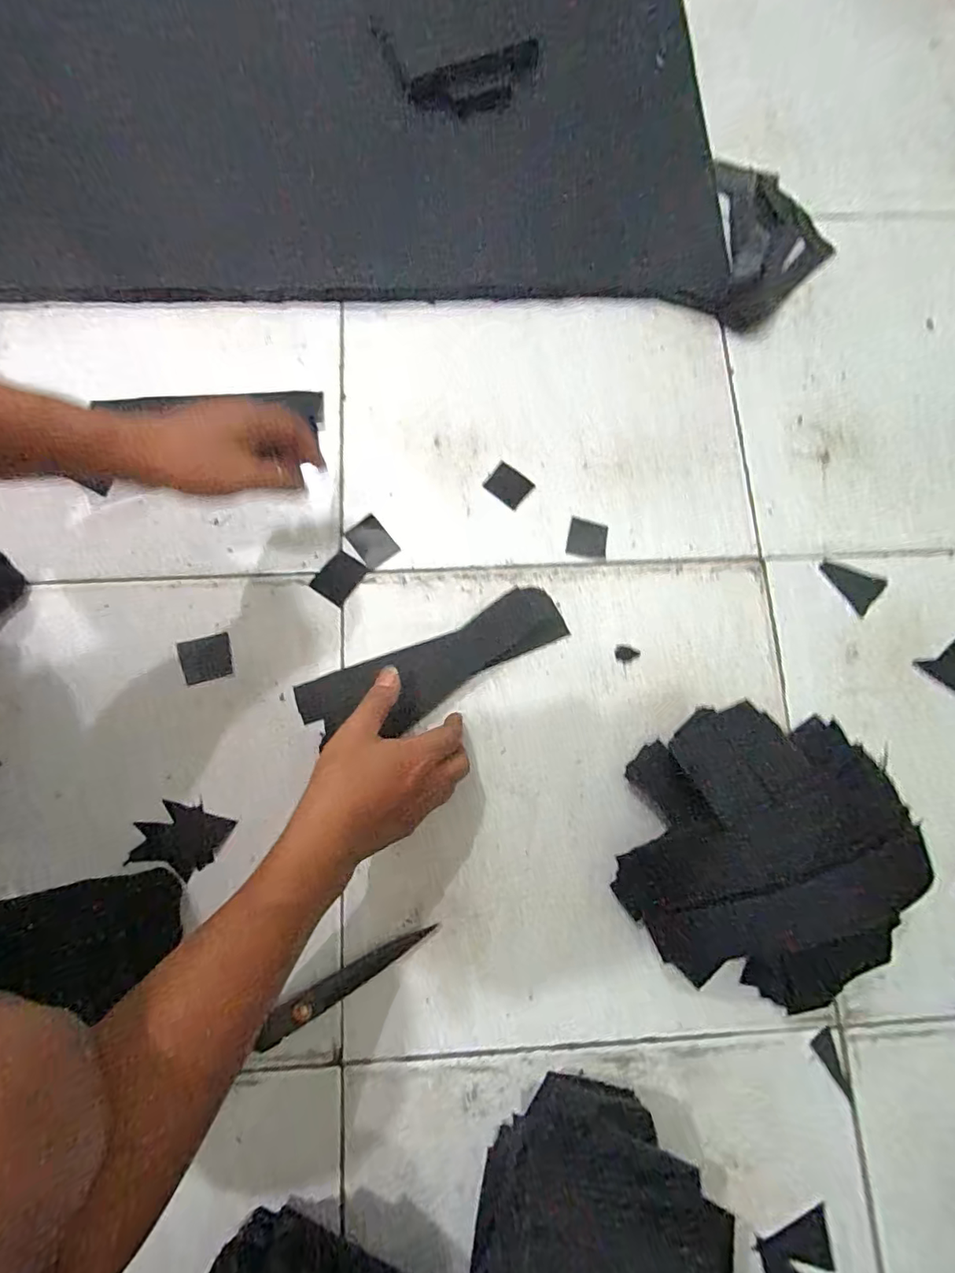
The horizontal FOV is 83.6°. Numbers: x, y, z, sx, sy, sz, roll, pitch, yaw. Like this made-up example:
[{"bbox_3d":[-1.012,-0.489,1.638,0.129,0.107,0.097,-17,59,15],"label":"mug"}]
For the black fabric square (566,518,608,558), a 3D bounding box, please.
[{"bbox_3d":[0.105,-0.093,0.506,0.036,0.004,0.034,13,79,1],"label":"black fabric square"}]

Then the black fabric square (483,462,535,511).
[{"bbox_3d":[0.031,-0.146,0.519,0.041,0.004,0.033,40,80,6],"label":"black fabric square"}]

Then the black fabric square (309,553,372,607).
[{"bbox_3d":[-0.127,-0.053,0.493,0.037,0.004,0.044,33,80,5],"label":"black fabric square"}]

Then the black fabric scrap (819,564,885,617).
[{"bbox_3d":[0.353,-0.052,0.507,0.057,0.004,0.041,40,80,6],"label":"black fabric scrap"}]

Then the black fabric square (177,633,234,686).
[{"bbox_3d":[-0.240,0.020,0.472,0.042,0.004,0.039,-16,79,-4],"label":"black fabric square"}]

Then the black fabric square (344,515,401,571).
[{"bbox_3d":[-0.098,-0.087,0.495,0.033,0.004,0.043,-38,91,-2],"label":"black fabric square"}]

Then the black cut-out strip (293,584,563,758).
[{"bbox_3d":[-0.036,0.029,0.474,0.239,0.014,0.069,-24,85,-3],"label":"black cut-out strip"}]

